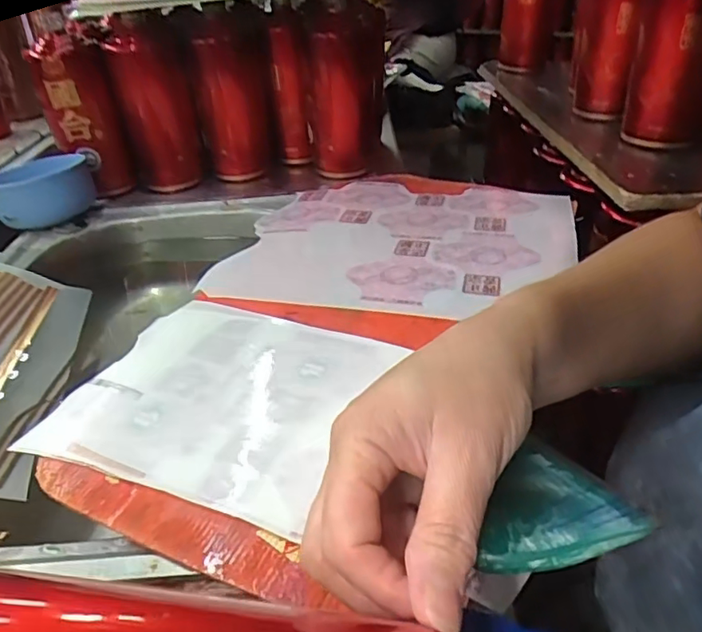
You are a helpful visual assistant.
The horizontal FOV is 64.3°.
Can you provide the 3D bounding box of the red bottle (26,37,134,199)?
[{"bbox_3d":[-0.294,-0.209,0.619,0.071,0.175,0.058,-18,37,-20],"label":"red bottle"}]

